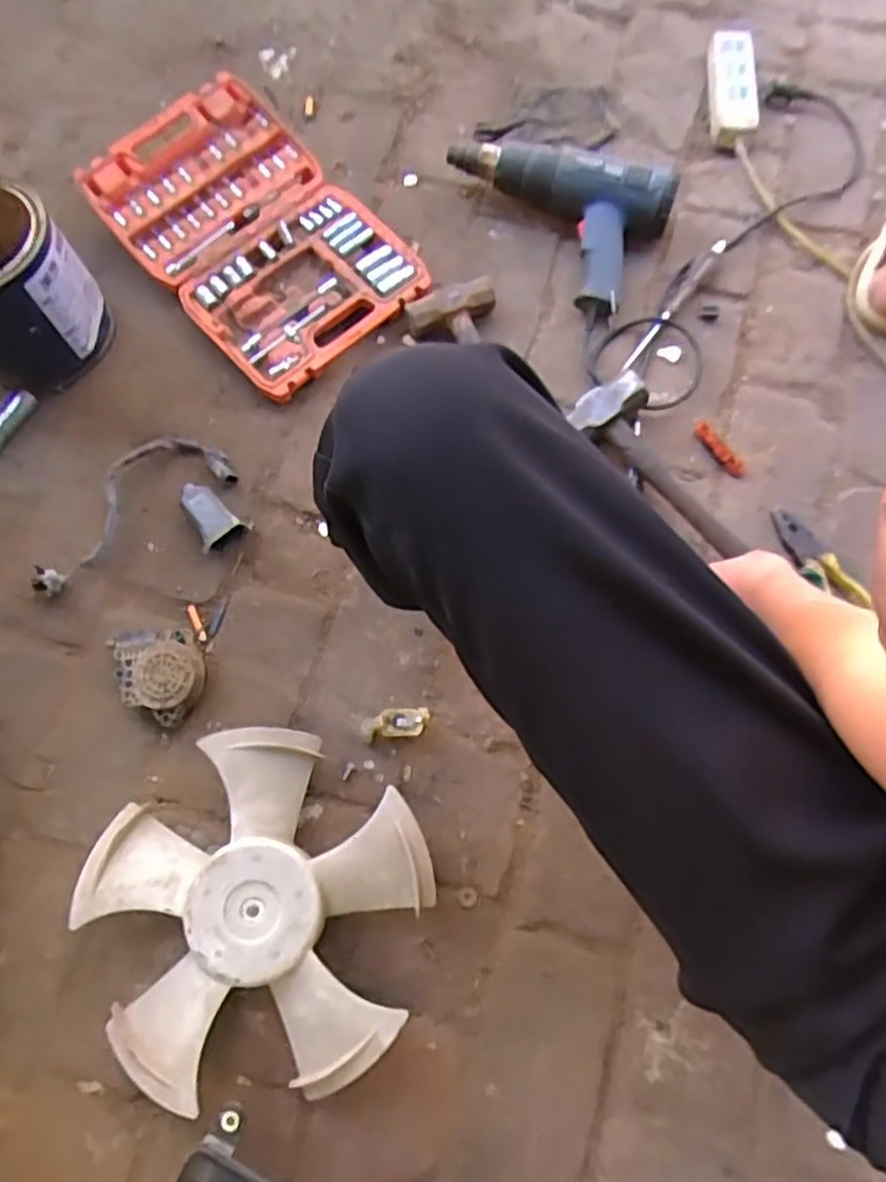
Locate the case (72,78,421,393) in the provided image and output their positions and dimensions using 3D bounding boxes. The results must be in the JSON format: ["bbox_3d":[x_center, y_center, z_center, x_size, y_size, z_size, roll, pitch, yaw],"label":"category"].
[{"bbox_3d":[-0.228,-0.425,0.908,0.249,0.075,0.390,-40,75,-10],"label":"case"}]

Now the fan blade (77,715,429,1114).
[{"bbox_3d":[-0.158,0.284,0.667,0.287,0.061,0.286,-1,73,2],"label":"fan blade"}]

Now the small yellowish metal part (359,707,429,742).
[{"bbox_3d":[-0.046,0.130,0.738,0.066,0.022,0.028,-8,73,-1],"label":"small yellowish metal part"}]

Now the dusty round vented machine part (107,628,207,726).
[{"bbox_3d":[-0.283,0.075,0.749,0.105,0.040,0.089,38,77,12],"label":"dusty round vented machine part"}]

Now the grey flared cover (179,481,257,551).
[{"bbox_3d":[-0.247,-0.084,0.805,0.054,0.034,0.073,-39,75,-10],"label":"grey flared cover"}]

